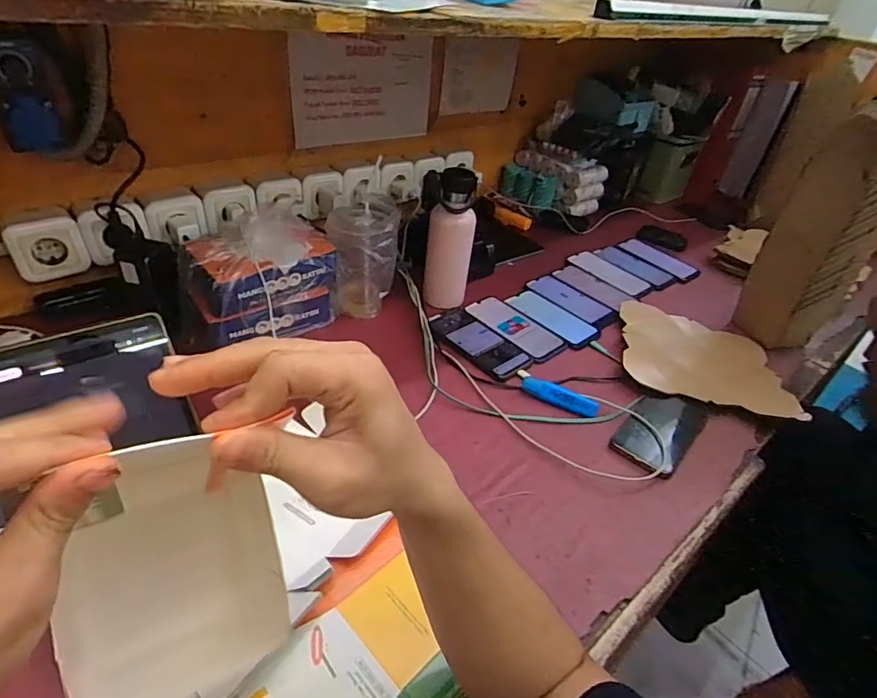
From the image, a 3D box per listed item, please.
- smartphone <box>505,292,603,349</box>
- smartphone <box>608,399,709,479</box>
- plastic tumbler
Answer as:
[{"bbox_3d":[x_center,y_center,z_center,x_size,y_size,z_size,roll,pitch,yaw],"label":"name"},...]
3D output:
[{"bbox_3d":[0.190,-0.052,0.850,0.161,0.015,0.071,35,52,31],"label":"smartphone"},{"bbox_3d":[0.285,0.099,0.646,0.078,0.014,0.141,20,44,35],"label":"smartphone"},{"bbox_3d":[-0.114,-0.140,0.766,0.098,0.170,0.086,2,38,-7],"label":"plastic tumbler"}]

